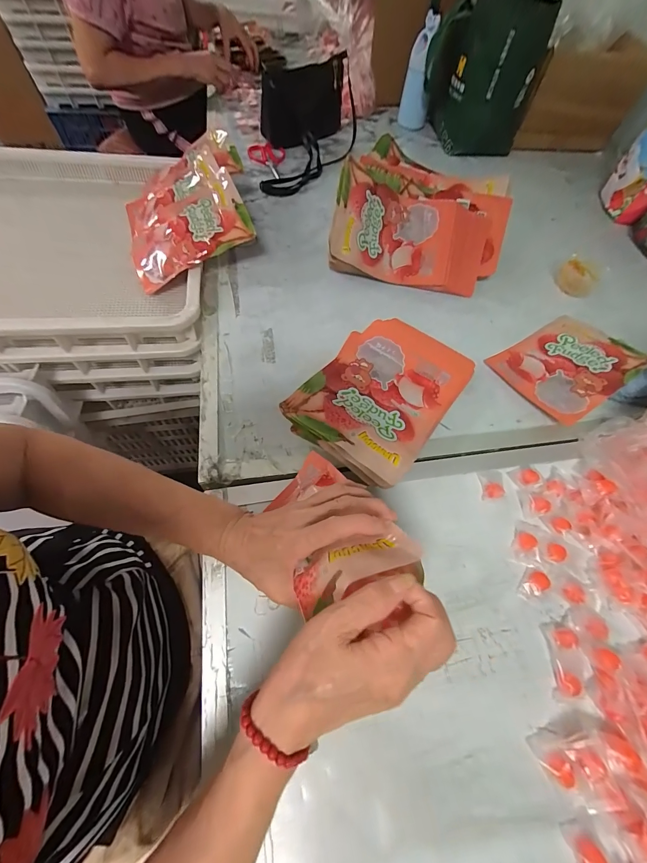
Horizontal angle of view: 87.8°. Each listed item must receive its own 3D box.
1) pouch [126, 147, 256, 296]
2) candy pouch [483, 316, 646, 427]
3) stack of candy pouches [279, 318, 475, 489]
[{"bbox_3d":[-0.274,-0.412,0.633,0.228,0.036,0.307,-29,66,7],"label":"pouch"},{"bbox_3d":[0.395,-0.113,0.538,0.207,0.032,0.153,-31,68,-18],"label":"candy pouch"},{"bbox_3d":[0.085,-0.065,0.474,0.185,0.066,0.281,35,66,15],"label":"stack of candy pouches"}]

